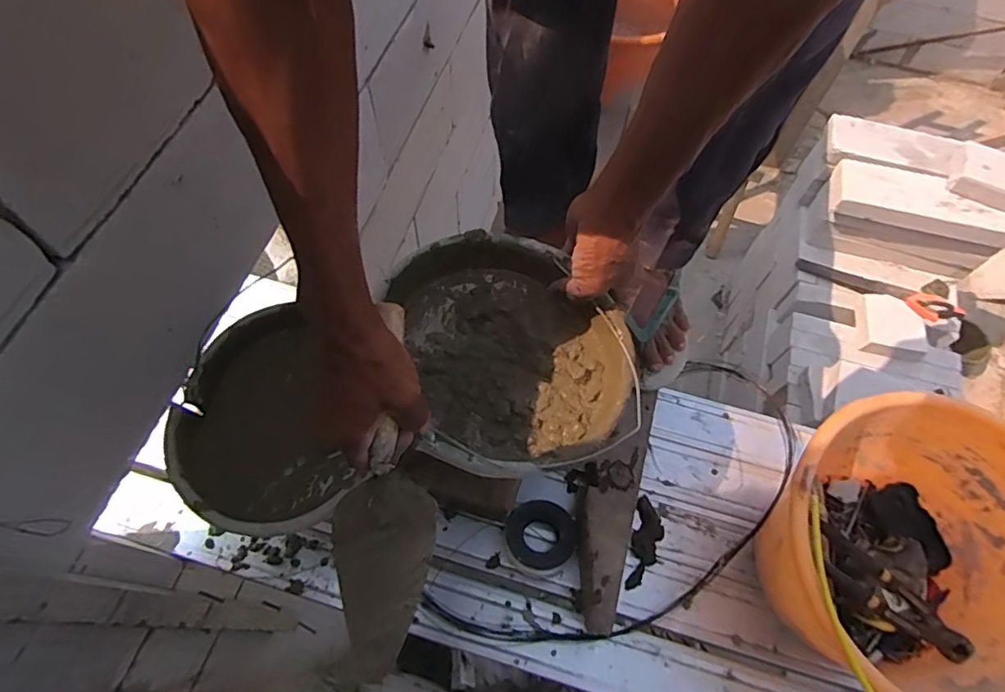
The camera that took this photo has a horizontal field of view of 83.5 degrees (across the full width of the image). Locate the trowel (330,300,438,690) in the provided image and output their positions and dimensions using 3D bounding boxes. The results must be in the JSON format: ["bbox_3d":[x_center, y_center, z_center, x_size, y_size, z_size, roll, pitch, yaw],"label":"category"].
[{"bbox_3d":[-0.098,0.116,0.464,0.082,0.051,0.291,3,80,0],"label":"trowel"}]

